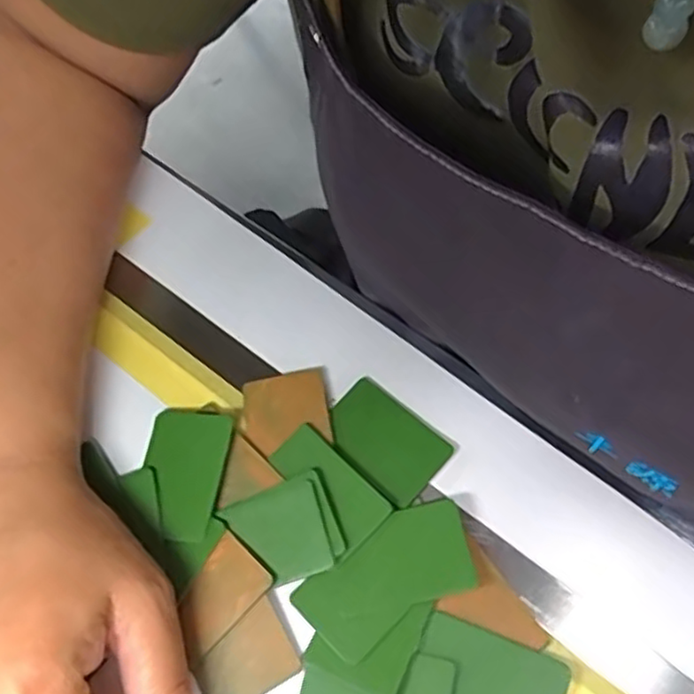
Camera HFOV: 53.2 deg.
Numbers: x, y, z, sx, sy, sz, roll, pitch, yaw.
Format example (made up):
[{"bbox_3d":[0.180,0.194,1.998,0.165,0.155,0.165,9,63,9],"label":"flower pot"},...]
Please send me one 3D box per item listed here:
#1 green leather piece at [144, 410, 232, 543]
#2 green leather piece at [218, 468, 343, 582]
[{"bbox_3d":[-0.067,0.050,0.280,0.033,0.006,0.054,7,61,4],"label":"green leather piece"},{"bbox_3d":[-0.024,0.071,0.267,0.043,0.004,0.037,-20,62,-11],"label":"green leather piece"}]

